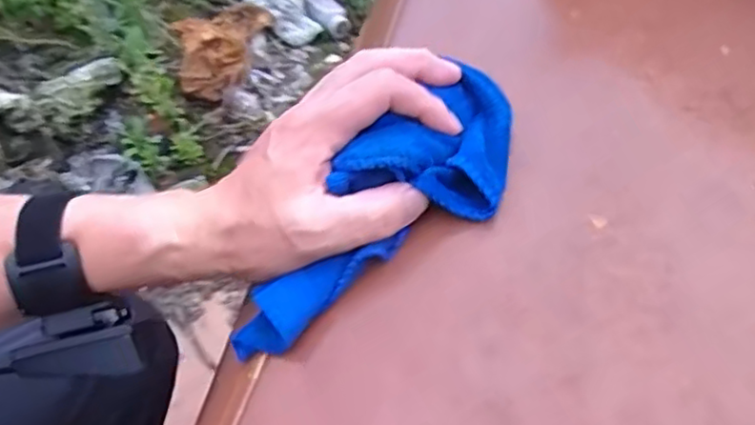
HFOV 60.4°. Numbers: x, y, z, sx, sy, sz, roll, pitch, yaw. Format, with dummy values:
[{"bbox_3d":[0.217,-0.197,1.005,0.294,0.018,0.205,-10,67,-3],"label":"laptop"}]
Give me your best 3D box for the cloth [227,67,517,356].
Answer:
[{"bbox_3d":[0.007,-0.004,0.306,0.064,0.035,0.187,39,72,24],"label":"cloth"}]

